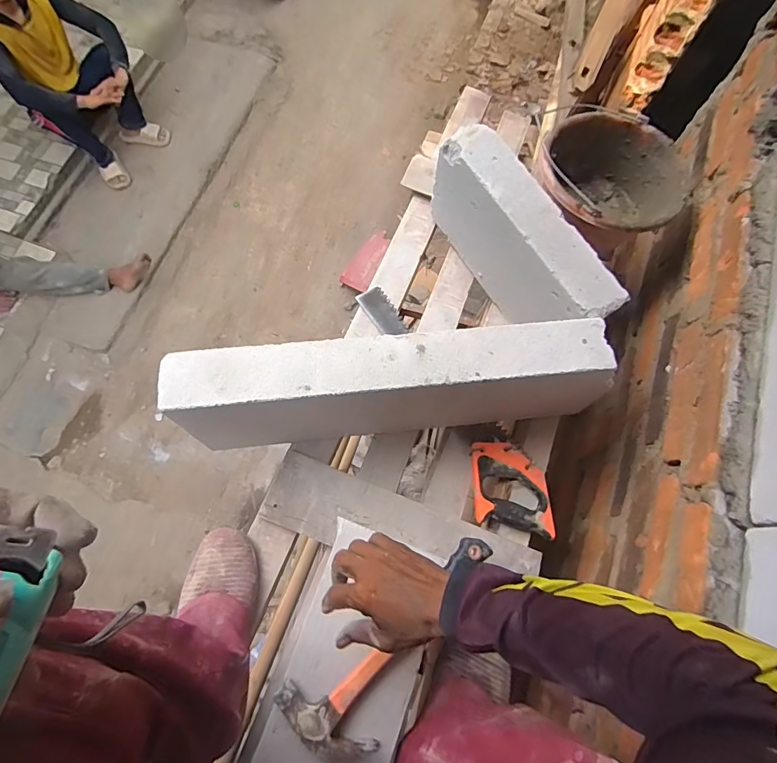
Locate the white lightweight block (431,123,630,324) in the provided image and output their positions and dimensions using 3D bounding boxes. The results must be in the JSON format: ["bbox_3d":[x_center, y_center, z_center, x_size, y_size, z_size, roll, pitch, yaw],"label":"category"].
[{"bbox_3d":[0.203,-0.218,0.727,0.078,0.192,0.365,-30,74,-11],"label":"white lightweight block"}]

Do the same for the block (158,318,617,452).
[{"bbox_3d":[0.008,0.010,0.631,0.537,0.207,0.083,-6,72,-3],"label":"block"}]

